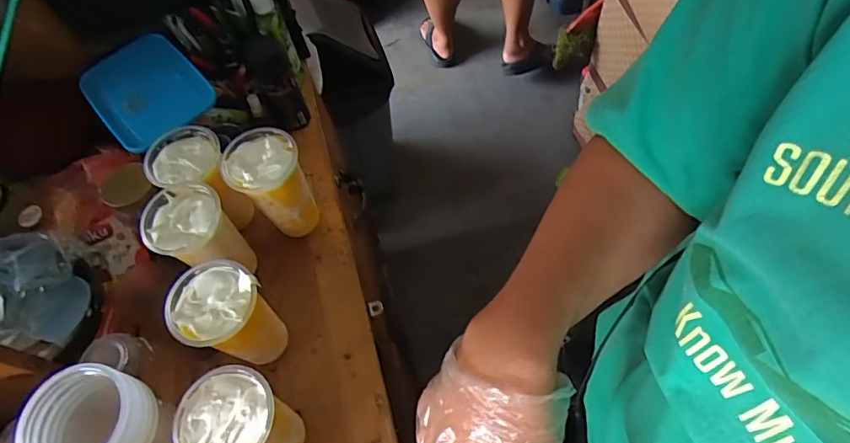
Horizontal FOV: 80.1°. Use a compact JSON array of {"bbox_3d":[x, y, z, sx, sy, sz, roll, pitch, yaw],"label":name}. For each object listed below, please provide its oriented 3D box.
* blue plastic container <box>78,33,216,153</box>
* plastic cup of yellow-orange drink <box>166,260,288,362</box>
[{"bbox_3d":[-0.389,-0.181,0.712,0.142,0.032,0.188,-41,65,-18],"label":"blue plastic container"},{"bbox_3d":[-0.210,0.110,0.555,0.083,0.126,0.083,-2,60,3],"label":"plastic cup of yellow-orange drink"}]

